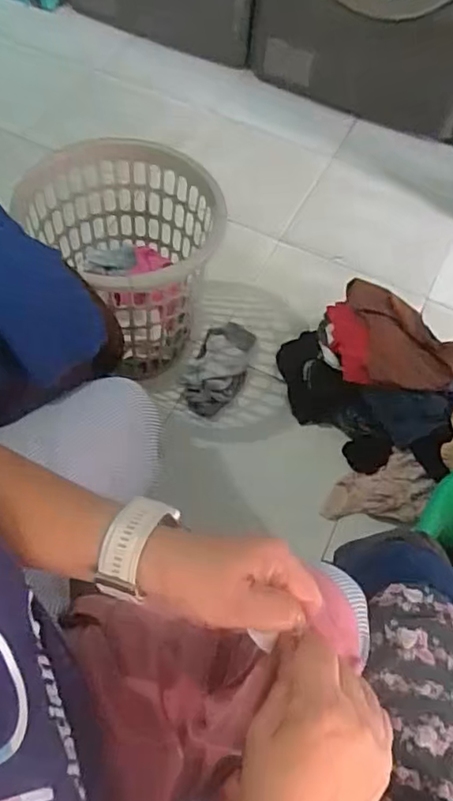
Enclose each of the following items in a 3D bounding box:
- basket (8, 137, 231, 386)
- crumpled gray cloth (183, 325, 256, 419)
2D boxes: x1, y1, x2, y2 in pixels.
[{"bbox_3d":[-0.195,-0.250,1.194,0.343,0.327,0.343,2,58,-4],"label":"basket"},{"bbox_3d":[-0.013,-0.077,1.313,0.114,0.062,0.234,20,58,8],"label":"crumpled gray cloth"}]

